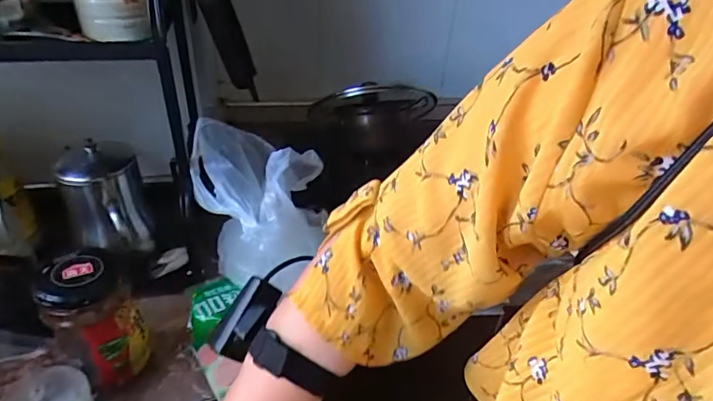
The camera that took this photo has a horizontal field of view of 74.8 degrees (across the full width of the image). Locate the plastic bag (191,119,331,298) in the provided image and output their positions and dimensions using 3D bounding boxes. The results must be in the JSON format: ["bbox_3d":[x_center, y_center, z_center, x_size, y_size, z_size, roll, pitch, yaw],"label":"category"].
[{"bbox_3d":[-0.124,0.004,0.640,0.183,0.157,0.203,-2,37,-8],"label":"plastic bag"}]

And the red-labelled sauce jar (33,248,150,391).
[{"bbox_3d":[-0.278,0.128,0.499,0.081,0.137,0.075,3,36,-2],"label":"red-labelled sauce jar"}]

